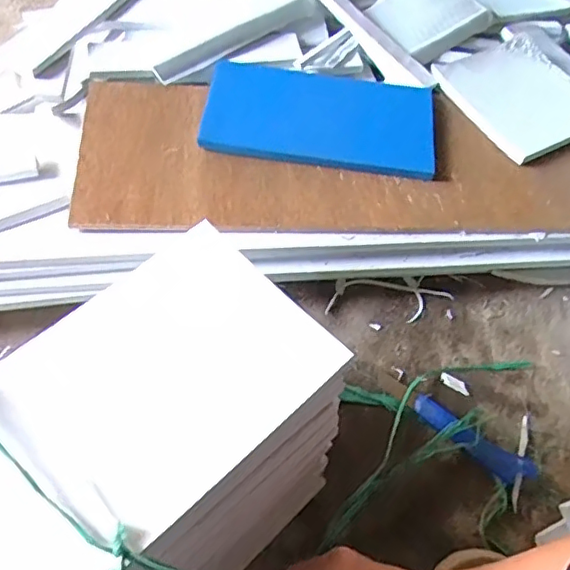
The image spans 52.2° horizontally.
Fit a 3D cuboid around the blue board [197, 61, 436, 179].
[{"bbox_3d":[0.045,-0.218,0.733,0.281,0.015,0.171,6,57,0],"label":"blue board"}]

